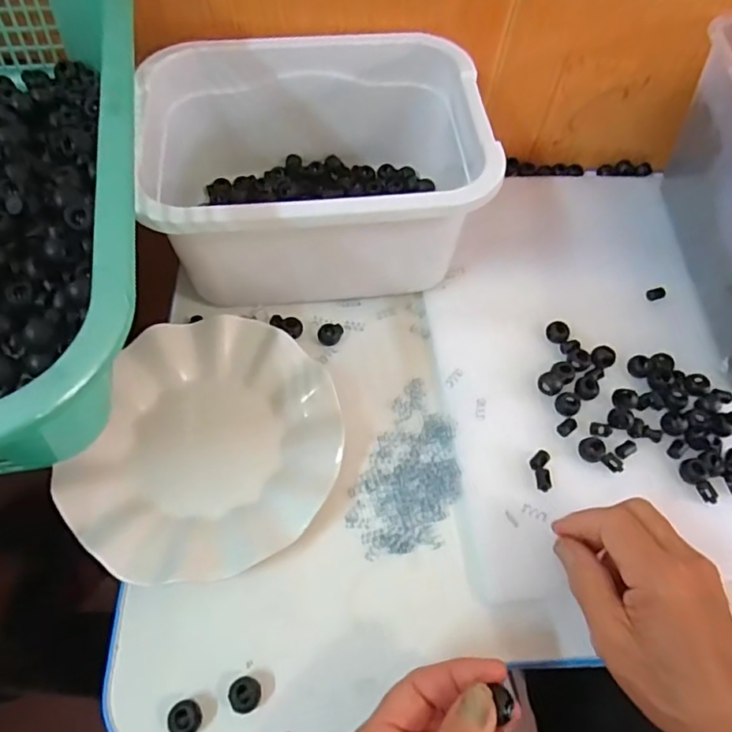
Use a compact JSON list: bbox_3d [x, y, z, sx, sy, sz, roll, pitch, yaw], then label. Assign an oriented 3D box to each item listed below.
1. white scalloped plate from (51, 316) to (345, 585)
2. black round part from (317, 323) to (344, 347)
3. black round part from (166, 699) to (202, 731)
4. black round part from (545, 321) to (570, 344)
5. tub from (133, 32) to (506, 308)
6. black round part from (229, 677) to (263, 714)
[{"bbox_3d":[-0.102,0.052,0.386,0.163,0.023,0.181,14,59,4],"label":"white scalloped plate"},{"bbox_3d":[-0.029,-0.026,0.452,0.018,0.008,0.019,2,59,-3],"label":"black round part"},{"bbox_3d":[-0.099,0.193,0.313,0.016,0.013,0.018,-6,60,-8],"label":"black round part"},{"bbox_3d":[0.152,-0.027,0.452,0.017,0.007,0.016,2,59,-3],"label":"black round part"},{"bbox_3d":[-0.039,-0.149,0.446,0.235,0.114,0.184,-8,60,-10],"label":"tub"},{"bbox_3d":[-0.068,0.184,0.321,0.017,0.012,0.018,2,59,-3],"label":"black round part"}]

